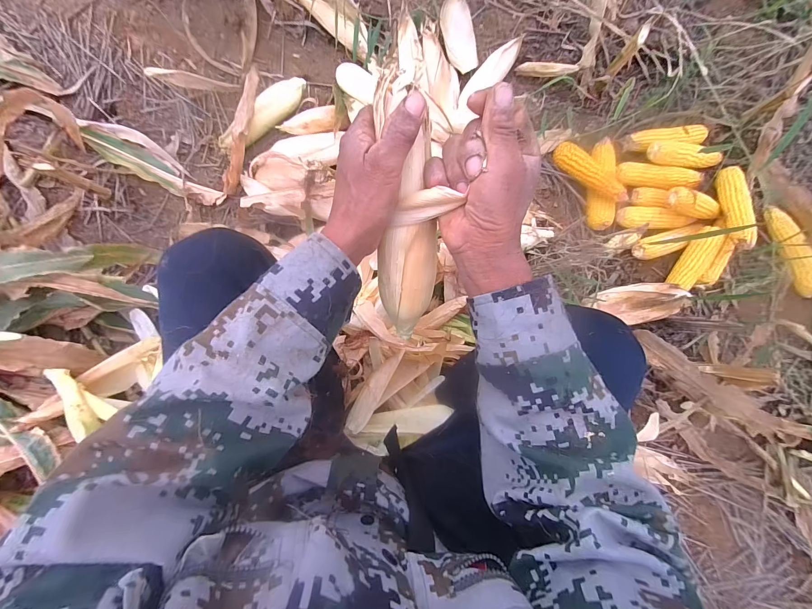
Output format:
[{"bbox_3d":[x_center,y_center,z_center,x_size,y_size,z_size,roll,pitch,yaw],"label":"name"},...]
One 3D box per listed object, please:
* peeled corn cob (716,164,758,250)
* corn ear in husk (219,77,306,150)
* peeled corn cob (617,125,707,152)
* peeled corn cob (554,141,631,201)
[{"bbox_3d":[0.770,-0.231,0.795,0.049,0.057,0.224,16,63,-1],"label":"peeled corn cob"},{"bbox_3d":[-0.332,-0.442,0.806,0.243,0.065,0.060,-43,89,-4],"label":"corn ear in husk"},{"bbox_3d":[0.623,-0.399,0.825,0.198,0.047,0.063,-9,87,-2],"label":"peeled corn cob"},{"bbox_3d":[0.422,-0.302,0.786,0.048,0.039,0.194,-42,74,-4],"label":"peeled corn cob"}]

